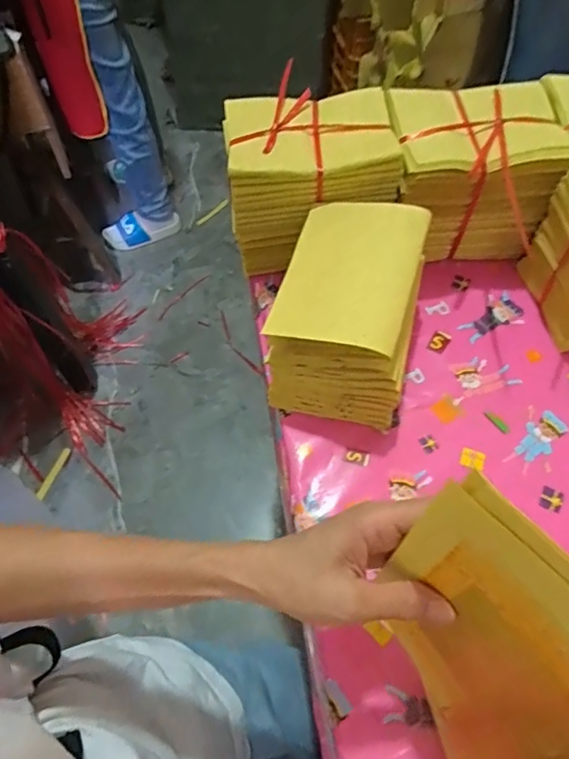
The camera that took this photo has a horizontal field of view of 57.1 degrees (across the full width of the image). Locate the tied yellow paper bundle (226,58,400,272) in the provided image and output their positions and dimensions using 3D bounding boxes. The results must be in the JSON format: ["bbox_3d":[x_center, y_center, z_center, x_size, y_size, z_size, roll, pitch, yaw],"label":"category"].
[{"bbox_3d":[0.025,-0.208,0.556,0.165,0.130,0.116,-6,59,-1],"label":"tied yellow paper bundle"}]

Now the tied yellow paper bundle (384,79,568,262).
[{"bbox_3d":[0.192,-0.210,0.562,0.159,0.146,0.116,-2,59,1],"label":"tied yellow paper bundle"}]

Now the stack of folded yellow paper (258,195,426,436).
[{"bbox_3d":[0.058,-0.065,0.495,0.118,0.119,0.176,11,60,8],"label":"stack of folded yellow paper"}]

